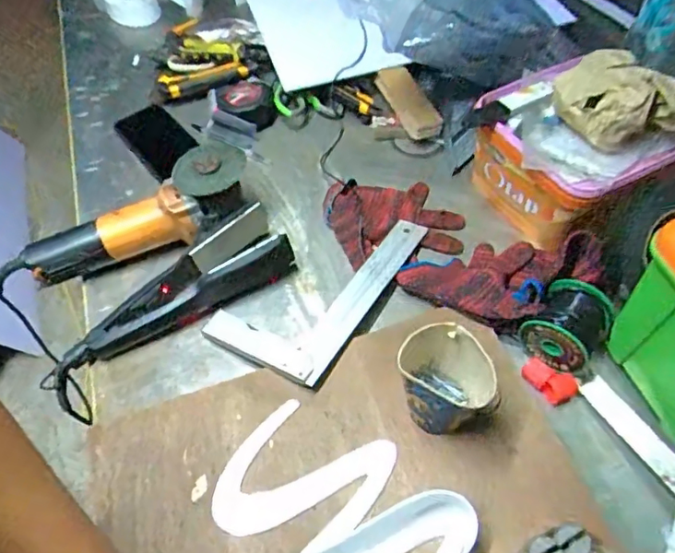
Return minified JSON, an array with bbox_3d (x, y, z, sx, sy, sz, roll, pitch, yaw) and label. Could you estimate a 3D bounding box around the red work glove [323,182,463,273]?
[{"bbox_3d":[0.070,-0.074,0.682,0.166,0.031,0.118,-9,55,-1],"label":"red work glove"}]

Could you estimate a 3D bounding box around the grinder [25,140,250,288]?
[{"bbox_3d":[-0.232,-0.069,0.650,0.282,0.076,0.075,-30,57,-1],"label":"grinder"}]

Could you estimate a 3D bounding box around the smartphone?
[{"bbox_3d":[-0.262,-0.202,0.795,0.082,0.008,0.142,-36,59,-19],"label":"smartphone"}]

